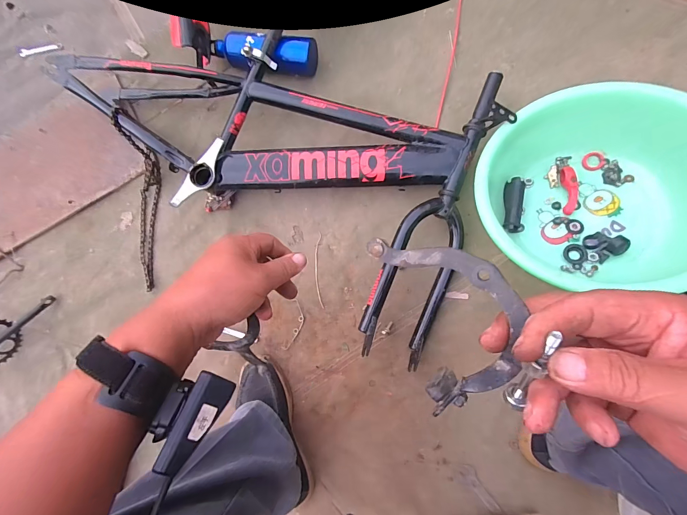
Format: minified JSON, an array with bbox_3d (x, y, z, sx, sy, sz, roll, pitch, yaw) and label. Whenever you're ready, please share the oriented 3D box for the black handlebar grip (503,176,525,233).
[{"bbox_3d":[0.322,-0.100,0.633,0.036,0.032,0.103,4,84,5],"label":"black handlebar grip"}]

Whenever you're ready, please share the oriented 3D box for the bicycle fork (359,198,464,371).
[{"bbox_3d":[0.133,0.040,0.616,0.138,0.040,0.301,23,88,-14],"label":"bicycle fork"}]

